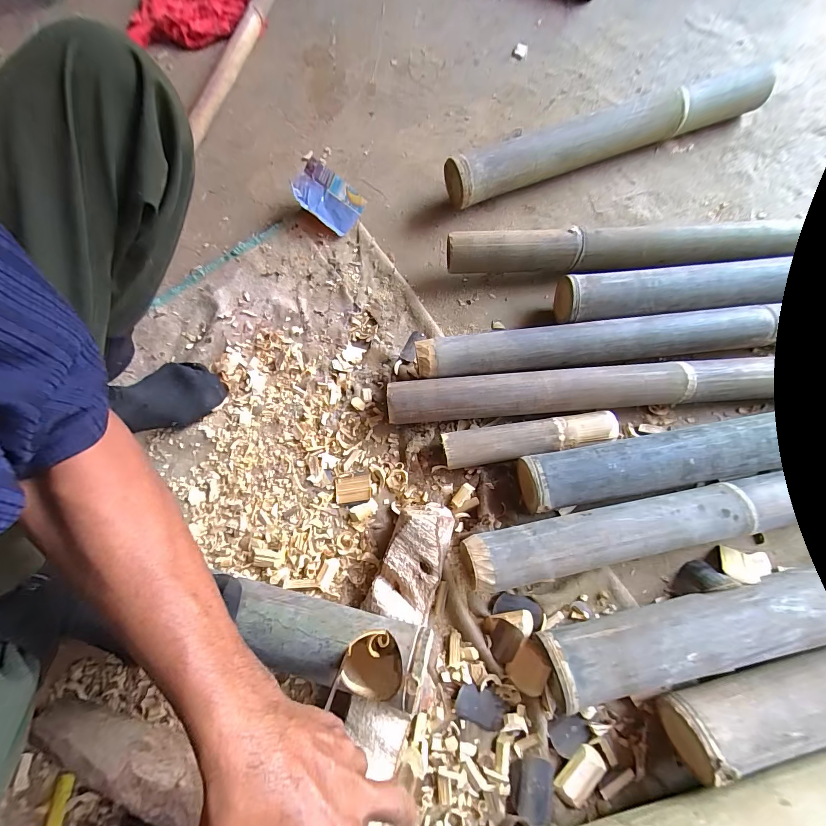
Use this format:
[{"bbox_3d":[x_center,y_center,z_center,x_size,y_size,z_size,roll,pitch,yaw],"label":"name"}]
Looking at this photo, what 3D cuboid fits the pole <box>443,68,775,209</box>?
[{"bbox_3d":[0.350,-0.496,0.632,0.607,0.081,0.069,-21,75,-4],"label":"pole"}]

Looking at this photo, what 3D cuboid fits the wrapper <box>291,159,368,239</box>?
[{"bbox_3d":[-0.155,-0.392,0.637,0.126,0.044,0.079,39,79,11],"label":"wrapper"}]

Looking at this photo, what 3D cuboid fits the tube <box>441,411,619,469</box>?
[{"bbox_3d":[0.165,0.038,0.503,0.242,0.044,0.050,-9,74,-1],"label":"tube"}]

